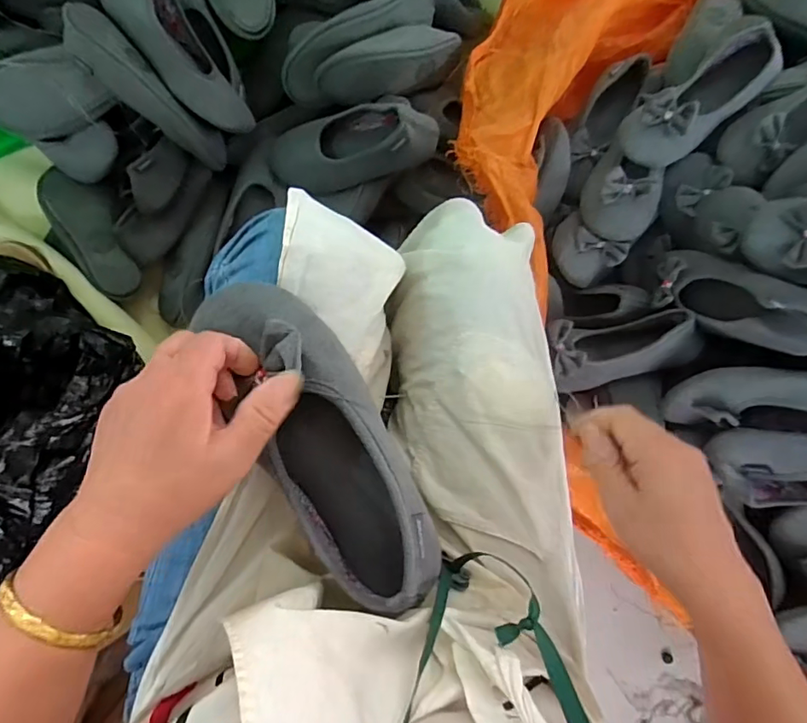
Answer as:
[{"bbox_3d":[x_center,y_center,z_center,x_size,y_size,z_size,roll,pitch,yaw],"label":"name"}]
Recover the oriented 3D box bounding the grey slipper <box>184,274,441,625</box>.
[{"bbox_3d":[-0.053,0.048,0.343,0.078,0.063,0.220,-26,87,-8],"label":"grey slipper"}]

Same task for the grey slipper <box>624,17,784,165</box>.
[{"bbox_3d":[0.405,-0.360,0.707,0.230,0.070,0.097,-42,90,-8],"label":"grey slipper"}]

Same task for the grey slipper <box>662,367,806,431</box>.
[{"bbox_3d":[0.445,0.045,0.624,0.244,0.073,0.074,1,91,18],"label":"grey slipper"}]

